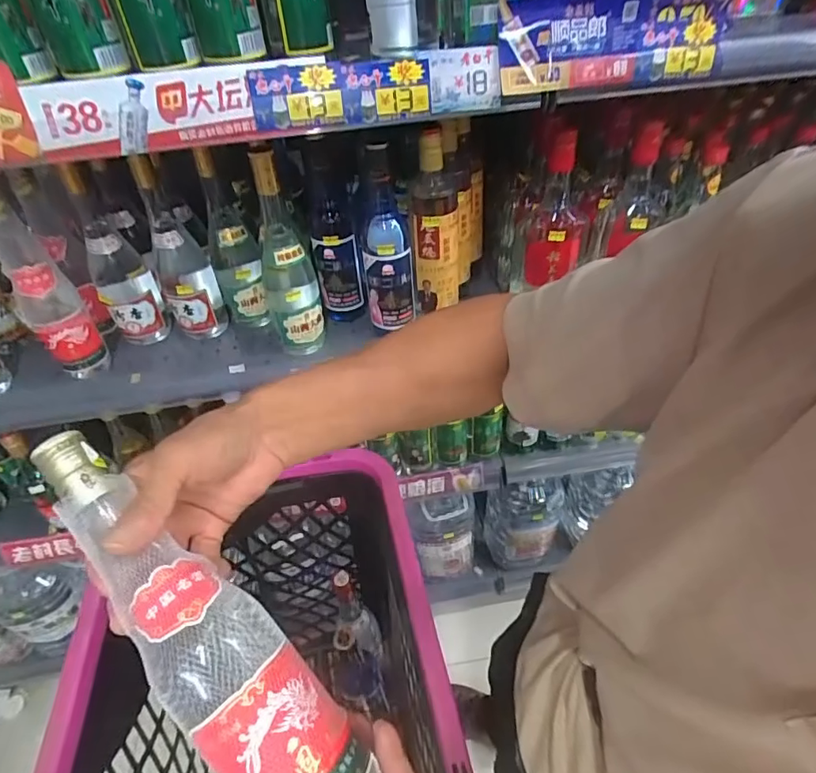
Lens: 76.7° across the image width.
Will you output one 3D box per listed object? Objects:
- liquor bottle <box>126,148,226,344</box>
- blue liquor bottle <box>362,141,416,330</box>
[{"bbox_3d":[-0.316,-0.177,0.709,0.072,0.256,0.085,-23,47,-18],"label":"liquor bottle"},{"bbox_3d":[-0.031,-0.199,0.670,0.063,0.237,0.078,-8,44,-3],"label":"blue liquor bottle"}]

